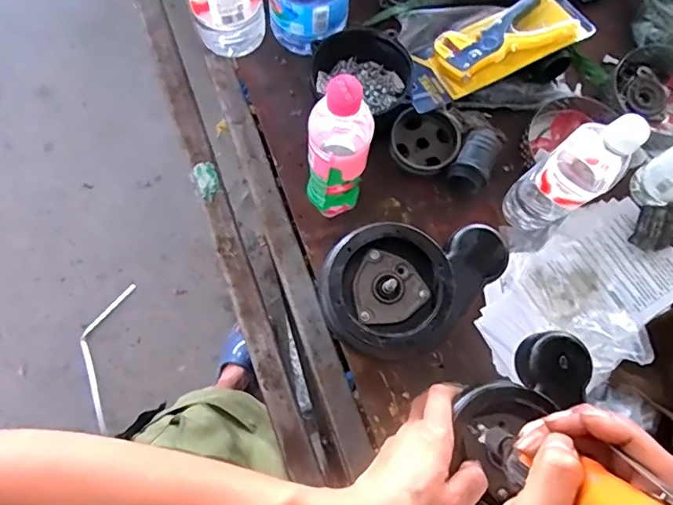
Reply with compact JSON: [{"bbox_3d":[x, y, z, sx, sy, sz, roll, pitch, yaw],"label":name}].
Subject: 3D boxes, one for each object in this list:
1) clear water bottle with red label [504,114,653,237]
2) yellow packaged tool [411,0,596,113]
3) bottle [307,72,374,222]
[{"bbox_3d":[0.249,-0.077,0.543,0.069,0.218,0.067,-31,79,-9],"label":"clear water bottle with red label"},{"bbox_3d":[0.201,-0.272,0.654,0.243,0.069,0.099,-23,78,-8],"label":"yellow packaged tool"},{"bbox_3d":[0.000,-0.096,0.525,0.059,0.237,0.054,1,76,-2],"label":"bottle"}]

